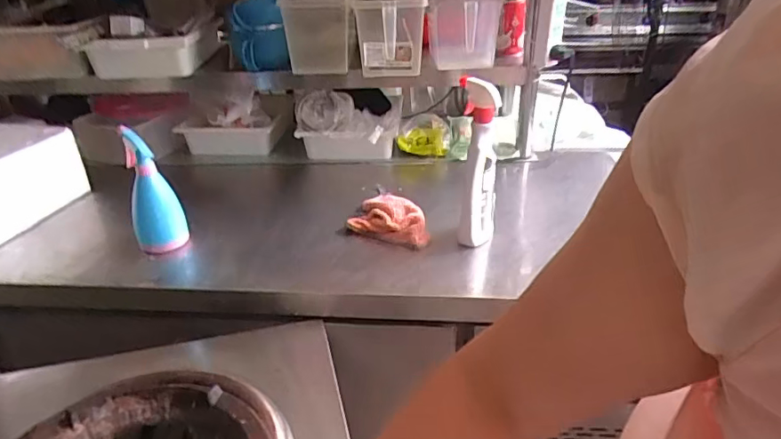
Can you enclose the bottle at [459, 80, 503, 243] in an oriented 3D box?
[{"bbox_3d":[0.147,-0.085,0.853,0.064,0.263,0.072,1,28,4],"label":"bottle"}]

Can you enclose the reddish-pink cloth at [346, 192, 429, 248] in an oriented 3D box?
[{"bbox_3d":[0.007,-0.007,0.946,0.163,0.044,0.117,13,31,25],"label":"reddish-pink cloth"}]

